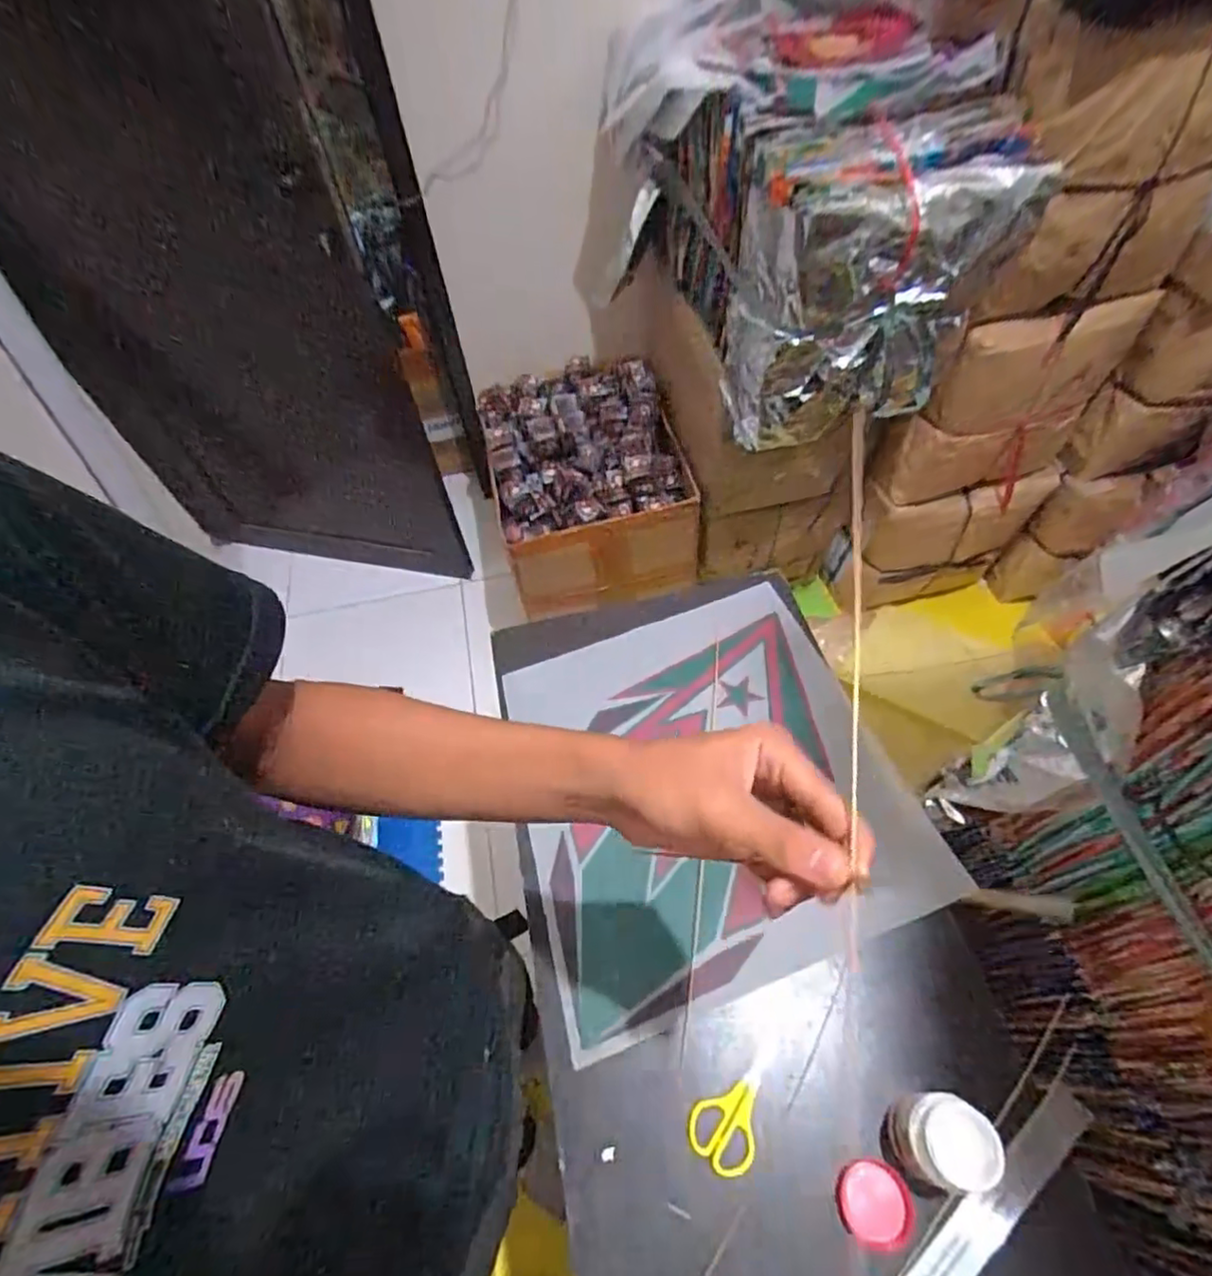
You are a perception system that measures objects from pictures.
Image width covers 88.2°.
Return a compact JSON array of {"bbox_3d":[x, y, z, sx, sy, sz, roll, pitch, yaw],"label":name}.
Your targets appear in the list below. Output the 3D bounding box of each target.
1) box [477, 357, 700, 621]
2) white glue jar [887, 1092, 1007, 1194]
[{"bbox_3d":[-0.045,-0.368,1.510,0.428,0.272,0.645,-14,56,-6],"label":"box"},{"bbox_3d":[0.251,0.377,0.470,0.057,0.069,0.057,-2,56,2],"label":"white glue jar"}]

